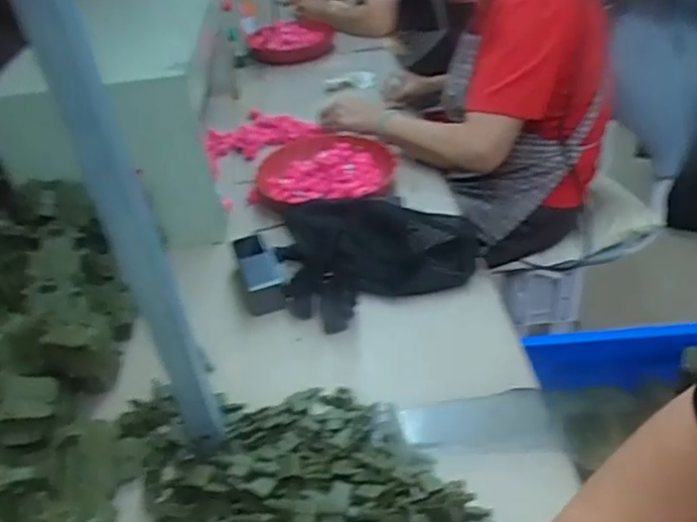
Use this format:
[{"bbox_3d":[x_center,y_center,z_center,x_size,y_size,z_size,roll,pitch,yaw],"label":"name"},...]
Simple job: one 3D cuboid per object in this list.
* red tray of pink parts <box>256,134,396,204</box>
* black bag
[{"bbox_3d":[-0.038,-0.176,1.160,0.245,0.042,0.208,3,38,12],"label":"red tray of pink parts"},{"bbox_3d":[0.042,-0.021,0.911,0.285,0.070,0.197,-10,37,-5],"label":"black bag"}]

